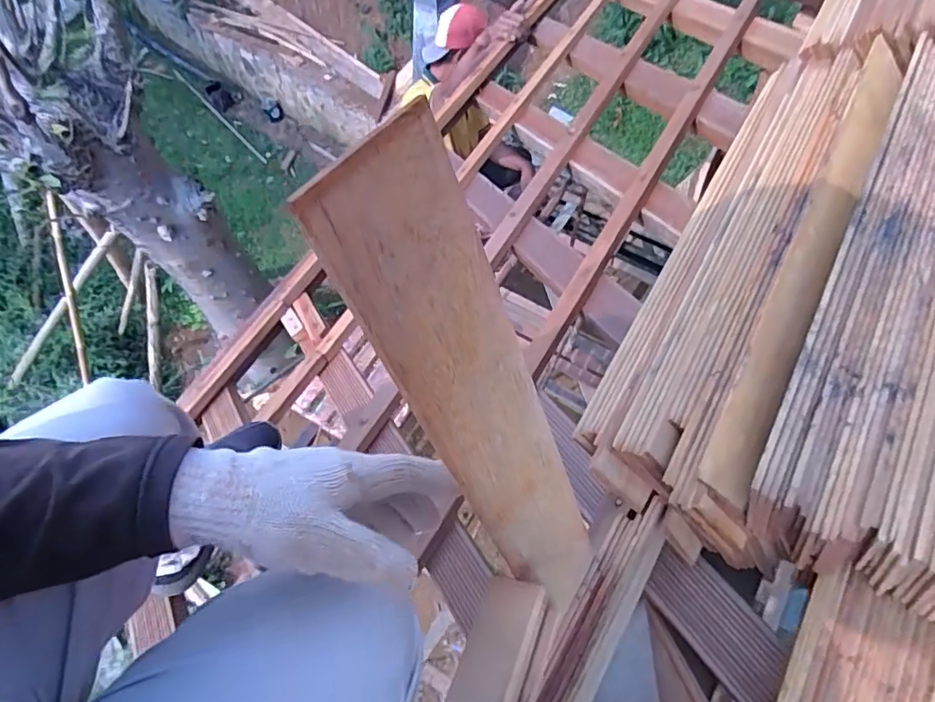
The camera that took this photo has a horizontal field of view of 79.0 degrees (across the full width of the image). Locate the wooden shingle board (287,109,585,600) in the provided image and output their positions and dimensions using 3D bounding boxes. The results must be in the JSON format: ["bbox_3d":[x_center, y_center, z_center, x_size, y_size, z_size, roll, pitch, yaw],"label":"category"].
[{"bbox_3d":[0.025,0.062,0.348,0.008,0.409,0.079,18,58,35],"label":"wooden shingle board"}]

